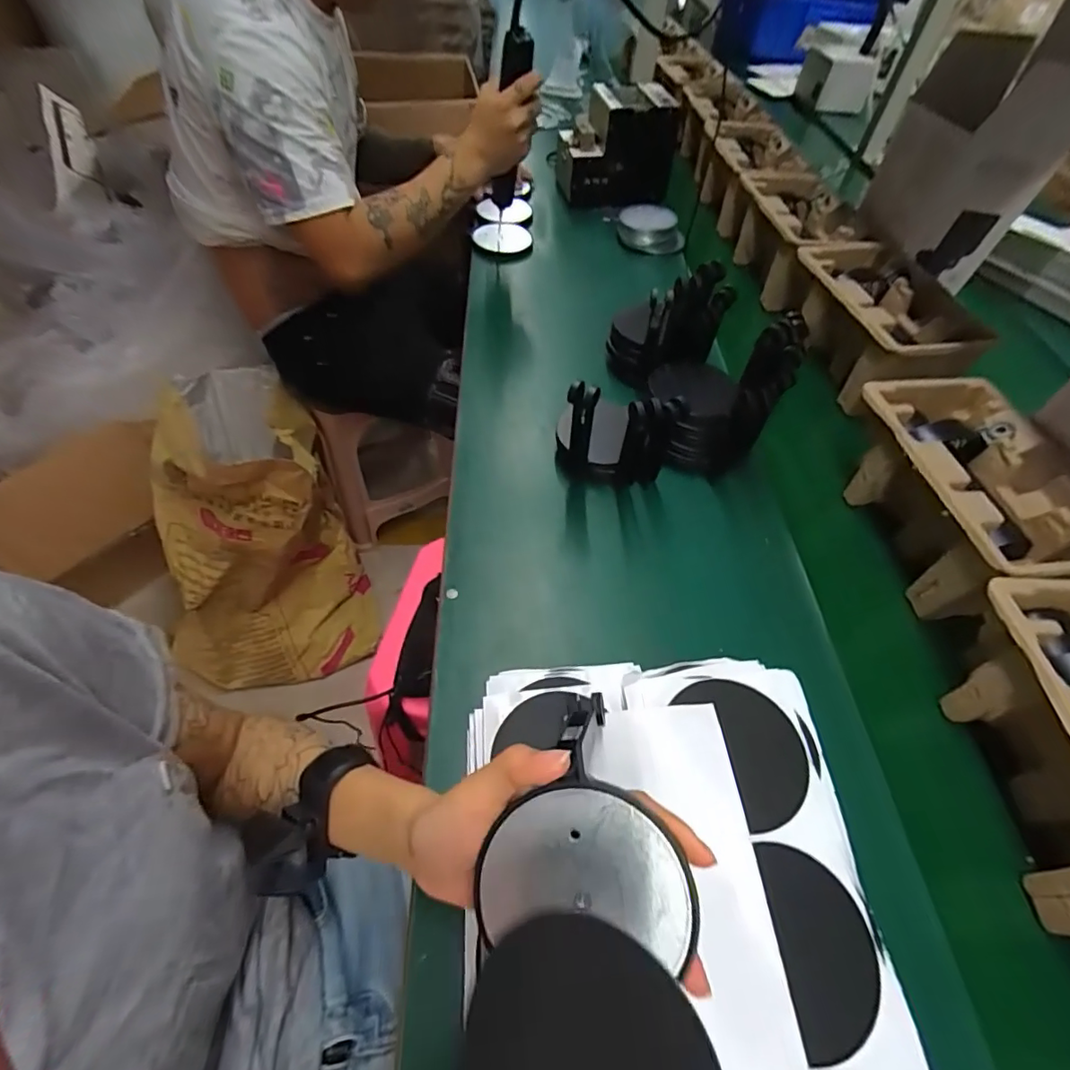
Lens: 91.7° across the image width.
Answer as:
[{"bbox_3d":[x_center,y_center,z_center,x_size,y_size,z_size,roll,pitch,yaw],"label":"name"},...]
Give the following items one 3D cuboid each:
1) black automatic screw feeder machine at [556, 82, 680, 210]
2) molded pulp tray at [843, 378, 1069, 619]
[{"bbox_3d":[0.138,-0.685,0.913,0.183,0.149,0.175,-1,50,-7],"label":"black automatic screw feeder machine"},{"bbox_3d":[0.404,-0.036,0.493,0.151,0.104,0.224,-3,50,-9],"label":"molded pulp tray"}]

